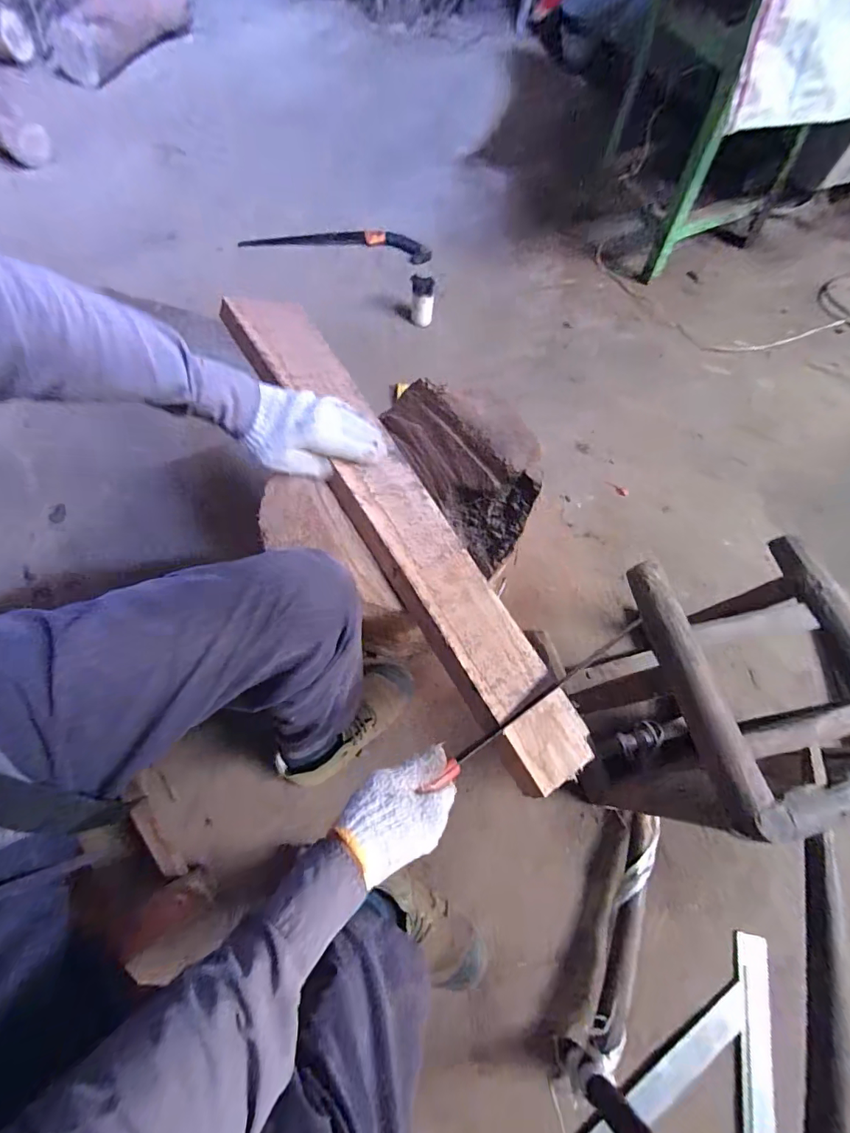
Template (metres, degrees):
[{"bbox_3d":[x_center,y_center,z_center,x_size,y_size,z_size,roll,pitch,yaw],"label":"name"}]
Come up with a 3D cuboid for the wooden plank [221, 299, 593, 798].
[{"bbox_3d":[-0.050,-0.074,0.566,0.123,0.023,0.745,-24,74,-36],"label":"wooden plank"}]

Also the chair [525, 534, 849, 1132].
[{"bbox_3d":[0.378,0.350,0.587,0.364,0.373,0.640,-2,68,-5],"label":"chair"}]

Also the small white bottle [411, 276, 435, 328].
[{"bbox_3d":[-0.007,-0.662,1.112,0.058,0.107,0.048,3,68,-3],"label":"small white bottle"}]

